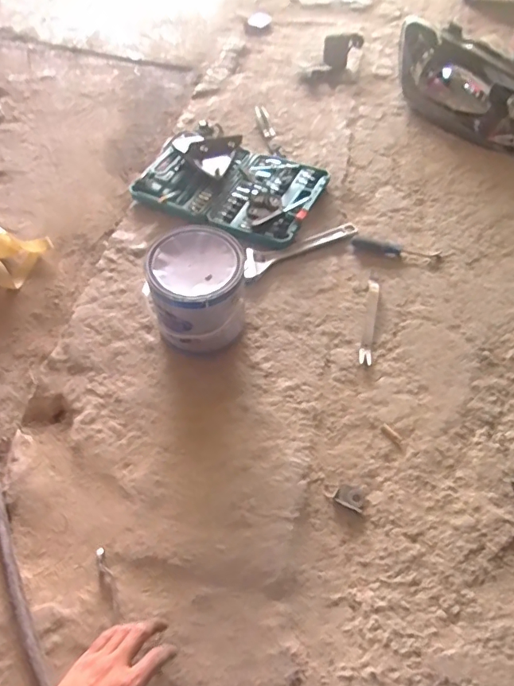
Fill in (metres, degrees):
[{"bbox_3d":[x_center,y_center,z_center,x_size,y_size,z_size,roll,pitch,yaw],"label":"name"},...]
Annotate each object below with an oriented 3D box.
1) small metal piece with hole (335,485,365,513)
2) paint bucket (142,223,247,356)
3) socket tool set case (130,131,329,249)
[{"bbox_3d":[0.137,0.224,0.690,0.040,0.004,0.031,22,56,14],"label":"small metal piece with hole"},{"bbox_3d":[-0.098,-0.082,0.797,0.146,0.165,0.154,3,55,-4],"label":"paint bucket"},{"bbox_3d":[-0.071,-0.376,1.081,0.432,0.080,0.284,25,57,16],"label":"socket tool set case"}]

